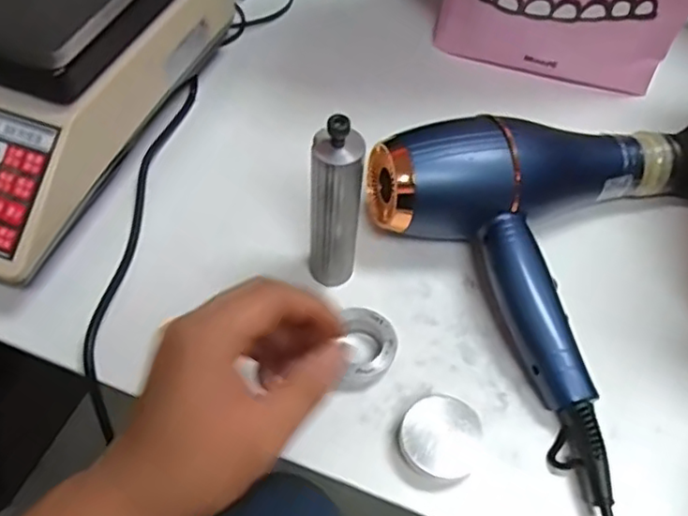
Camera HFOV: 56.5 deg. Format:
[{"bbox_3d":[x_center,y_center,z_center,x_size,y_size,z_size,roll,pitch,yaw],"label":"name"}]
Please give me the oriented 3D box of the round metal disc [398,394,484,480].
[{"bbox_3d":[0.058,0.105,0.378,0.049,0.014,0.046,1,53,-2],"label":"round metal disc"}]

